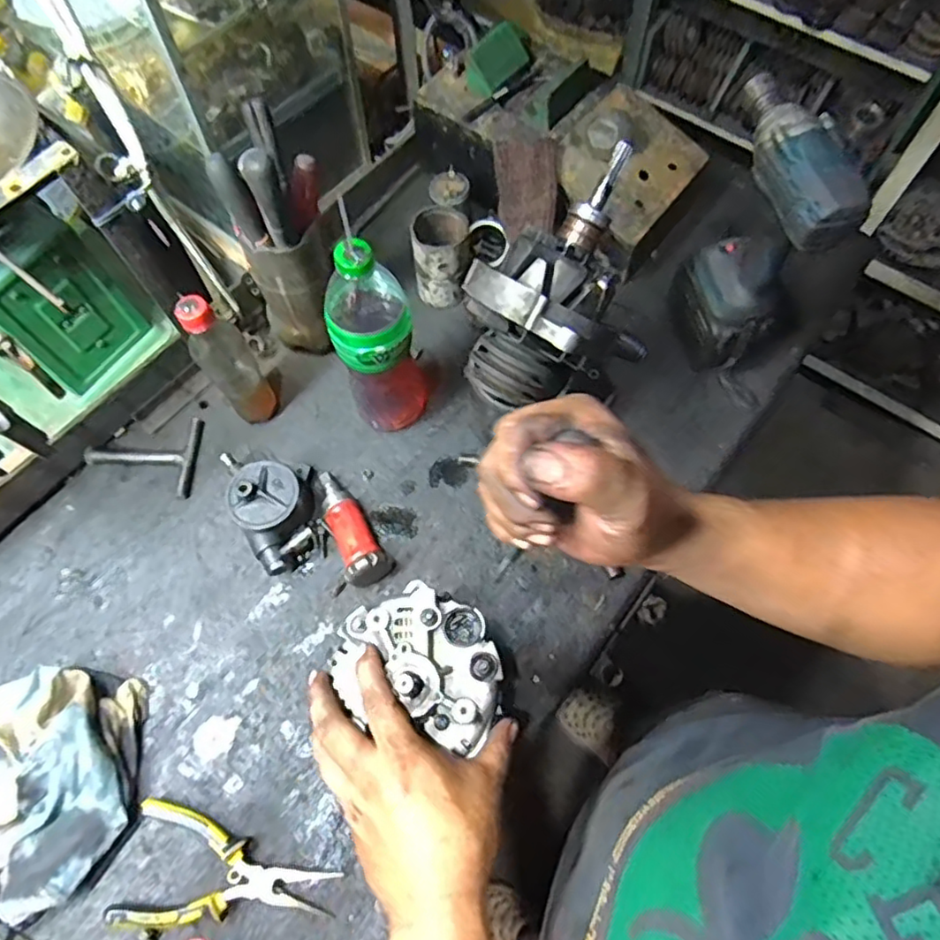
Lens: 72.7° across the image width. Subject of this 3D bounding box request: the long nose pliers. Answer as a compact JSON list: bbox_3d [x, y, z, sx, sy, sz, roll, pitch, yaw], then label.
[{"bbox_3d":[-0.217,0.362,0.576,0.184,0.022,0.096,5,66,3],"label":"long nose pliers"}]

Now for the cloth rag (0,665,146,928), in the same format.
[{"bbox_3d":[-0.413,0.292,0.587,0.187,0.066,0.203,-8,66,-3],"label":"cloth rag"}]

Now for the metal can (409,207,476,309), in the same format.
[{"bbox_3d":[-0.033,-0.261,0.786,0.070,0.090,0.077,0,66,1],"label":"metal can"}]

